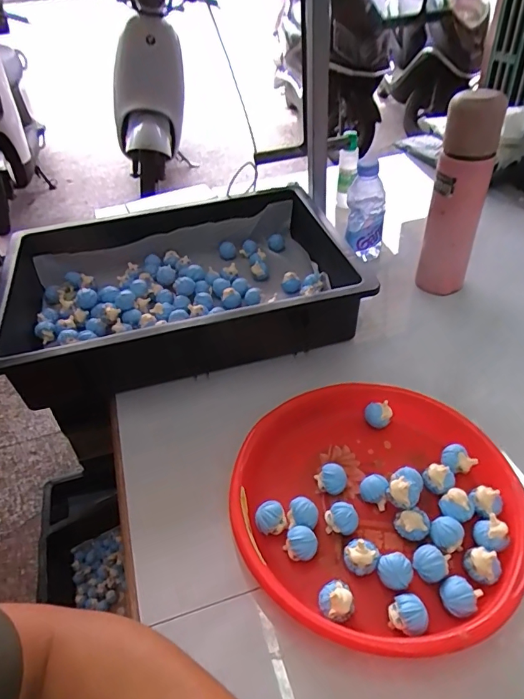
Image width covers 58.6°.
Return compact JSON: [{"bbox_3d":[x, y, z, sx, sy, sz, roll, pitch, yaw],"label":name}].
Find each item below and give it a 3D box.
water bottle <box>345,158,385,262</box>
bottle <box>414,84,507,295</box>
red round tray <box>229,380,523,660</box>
[{"bbox_3d":[0.158,-0.206,0.711,0.057,0.149,0.046,3,43,11],"label":"water bottle"},{"bbox_3d":[0.255,-0.190,0.618,0.067,0.259,0.055,10,44,18],"label":"bottle"},{"bbox_3d":[0.104,0.139,0.433,0.248,0.041,0.247,-4,42,4],"label":"red round tray"}]

